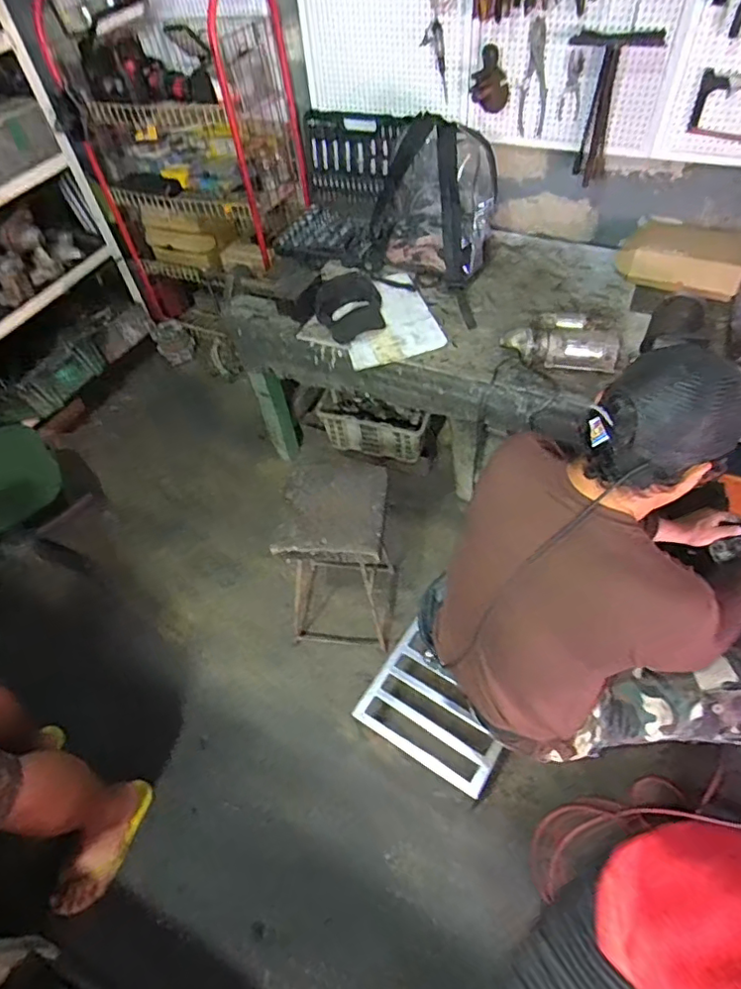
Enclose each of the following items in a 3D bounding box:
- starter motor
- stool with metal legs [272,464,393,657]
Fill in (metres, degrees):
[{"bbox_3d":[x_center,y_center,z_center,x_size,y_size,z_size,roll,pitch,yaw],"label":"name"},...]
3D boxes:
[{"bbox_3d":[0.474,-0.378,1.380,0.277,0.108,0.144,11,55,13],"label":"starter motor"},{"bbox_3d":[-0.094,0.169,1.445,0.281,0.518,0.266,2,53,7],"label":"stool with metal legs"}]

